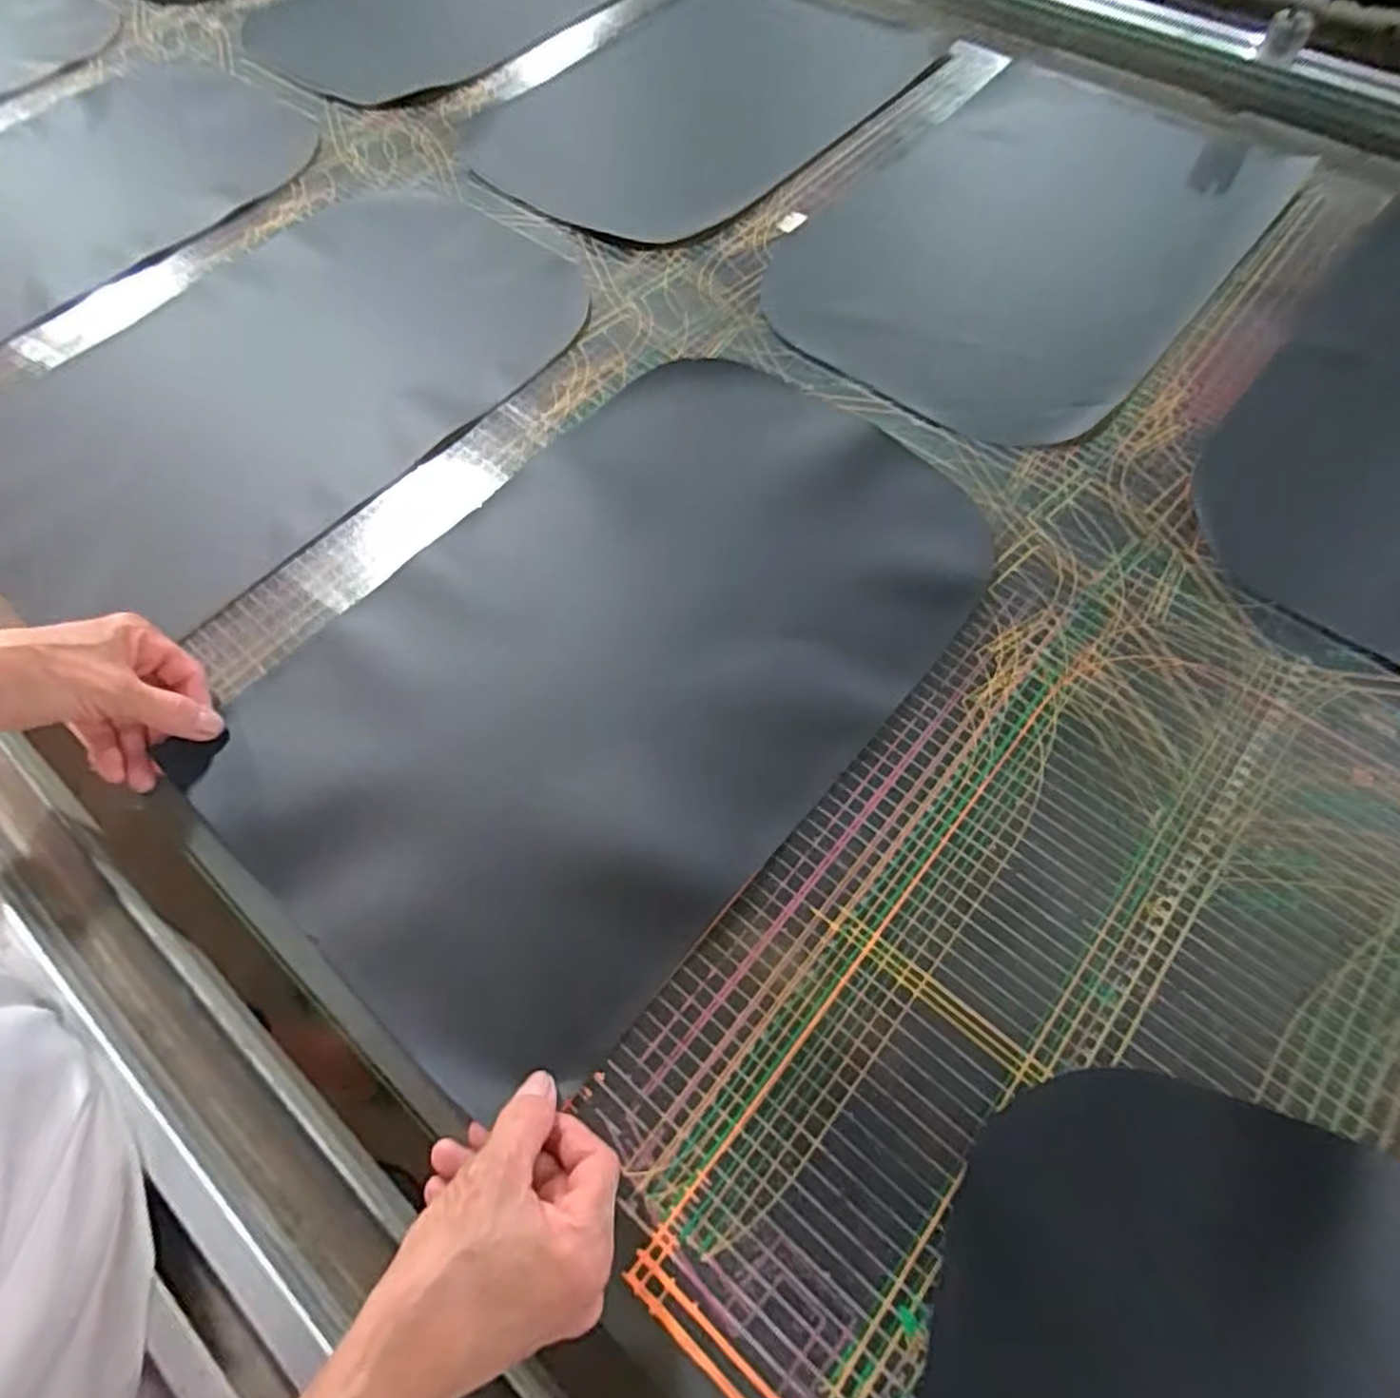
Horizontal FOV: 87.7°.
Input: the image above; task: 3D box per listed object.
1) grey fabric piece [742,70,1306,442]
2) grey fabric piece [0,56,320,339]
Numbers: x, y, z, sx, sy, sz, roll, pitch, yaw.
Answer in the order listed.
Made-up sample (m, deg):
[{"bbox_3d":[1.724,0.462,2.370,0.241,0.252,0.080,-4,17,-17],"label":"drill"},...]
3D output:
[{"bbox_3d":[0.295,-0.424,0.655,0.324,0.028,0.488,38,72,14],"label":"grey fabric piece"},{"bbox_3d":[-0.668,-0.500,0.750,0.534,0.034,0.360,-39,70,-15],"label":"grey fabric piece"}]

